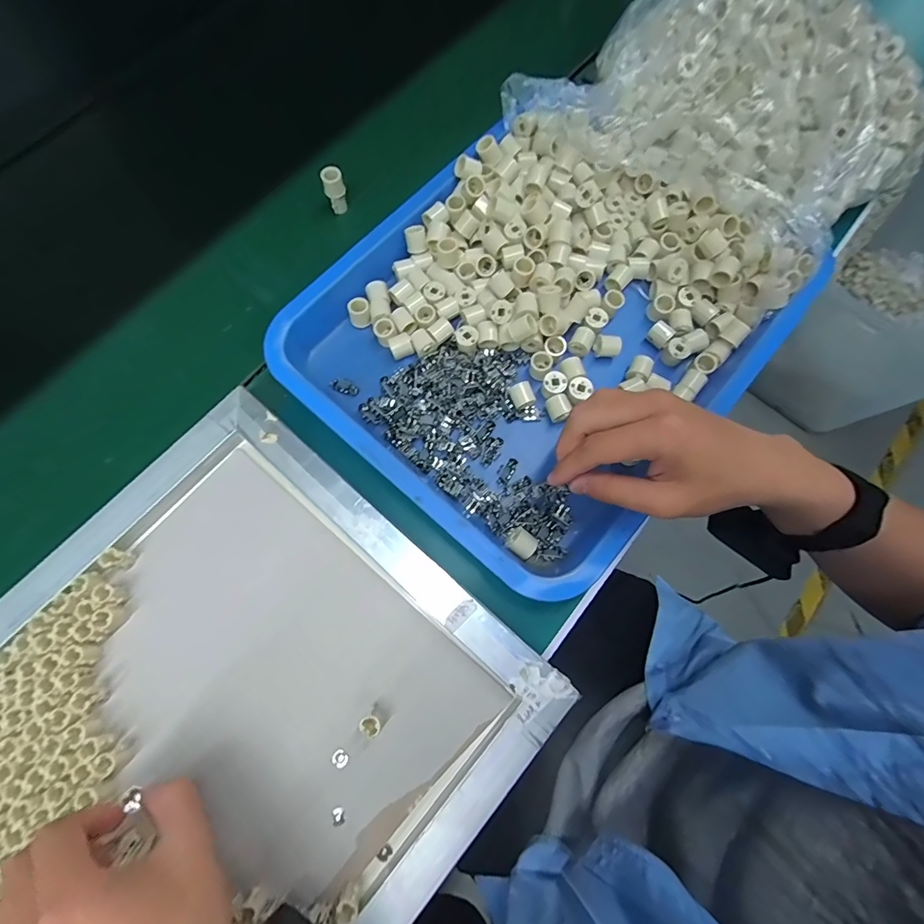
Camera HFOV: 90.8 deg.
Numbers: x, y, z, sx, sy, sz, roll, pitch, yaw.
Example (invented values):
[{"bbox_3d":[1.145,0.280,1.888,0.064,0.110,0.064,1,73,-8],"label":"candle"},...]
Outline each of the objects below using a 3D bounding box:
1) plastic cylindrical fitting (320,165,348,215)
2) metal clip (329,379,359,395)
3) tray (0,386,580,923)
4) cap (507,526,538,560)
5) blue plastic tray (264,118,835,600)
[{"bbox_3d":[-0.126,-0.272,0.463,0.021,0.048,0.018,-16,74,-5],"label":"plastic cylindrical fitting"},{"bbox_3d":[-0.105,-0.068,0.408,0.026,0.004,0.013,20,74,6],"label":"metal clip"},{"bbox_3d":[-0.200,0.220,0.318,0.351,0.035,0.457,40,79,10],"label":"tray"},{"bbox_3d":[0.048,0.064,0.364,0.023,0.014,0.019,36,77,10],"label":"cap"},{"bbox_3d":[0.072,-0.128,0.406,0.344,0.044,0.397,41,78,11],"label":"blue plastic tray"}]

